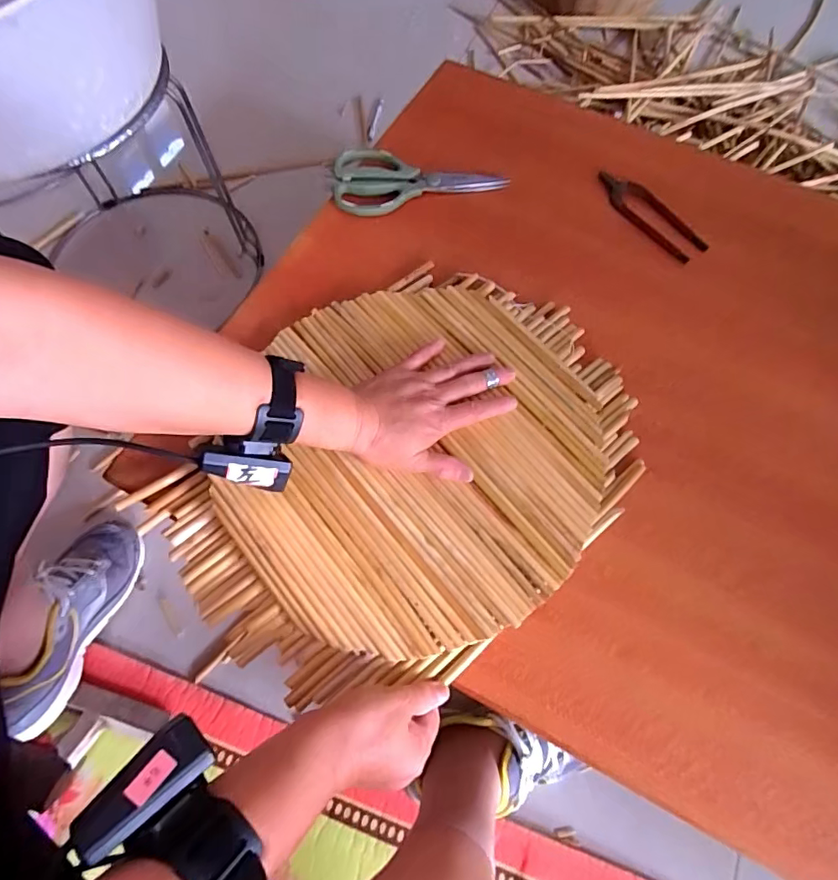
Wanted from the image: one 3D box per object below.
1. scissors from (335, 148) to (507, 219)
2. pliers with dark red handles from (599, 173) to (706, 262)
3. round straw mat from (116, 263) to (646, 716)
[{"bbox_3d":[0.001,-0.313,0.610,0.201,0.016,0.093,-3,68,-2],"label":"scissors"},{"bbox_3d":[0.270,-0.268,0.600,0.051,0.009,0.151,-34,73,-14],"label":"pliers with dark red handles"},{"bbox_3d":[-0.012,0.011,0.465,0.433,0.035,0.341,-31,72,-13],"label":"round straw mat"}]

